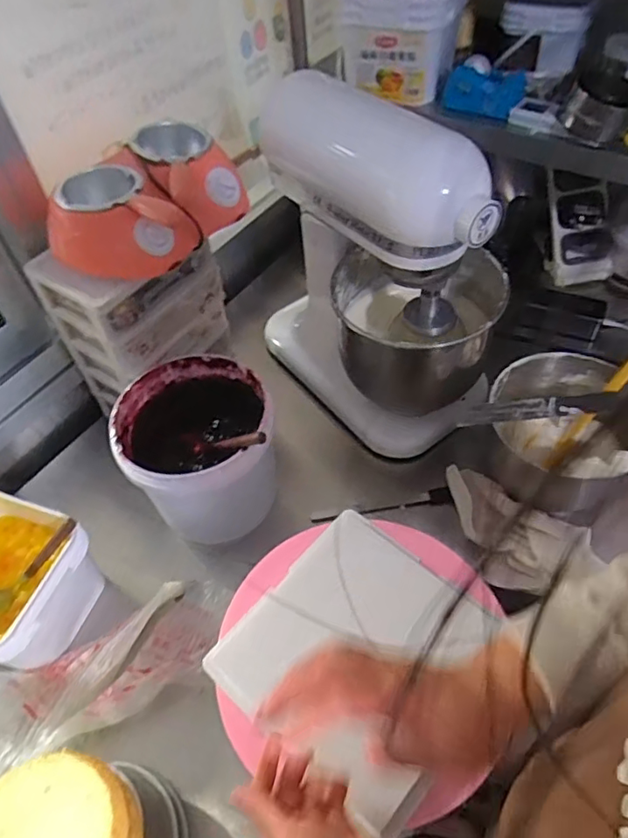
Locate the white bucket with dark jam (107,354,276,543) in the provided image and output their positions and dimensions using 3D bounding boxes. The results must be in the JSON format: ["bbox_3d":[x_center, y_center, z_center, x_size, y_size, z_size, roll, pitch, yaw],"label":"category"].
[{"bbox_3d":[-0.148,0.036,0.755,0.184,0.178,0.183,-2,52,3],"label":"white bucket with dark jam"}]

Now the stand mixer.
[{"bbox_3d":[0.095,-0.204,0.787,0.228,0.408,0.367,-32,56,-19],"label":"stand mixer"}]

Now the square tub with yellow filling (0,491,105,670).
[{"bbox_3d":[-0.368,0.203,0.691,0.167,0.131,0.168,13,54,15],"label":"square tub with yellow filling"}]

